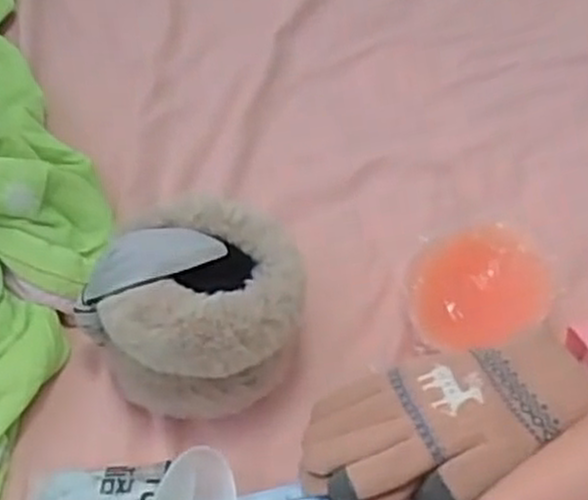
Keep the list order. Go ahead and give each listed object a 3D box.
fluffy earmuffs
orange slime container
[{"bbox_3d":[-0.065,0.044,0.565,0.126,0.110,0.136,1,56,-2],"label":"fluffy earmuffs"},{"bbox_3d":[0.147,0.029,0.624,0.114,0.026,0.116,-3,56,-5],"label":"orange slime container"}]

